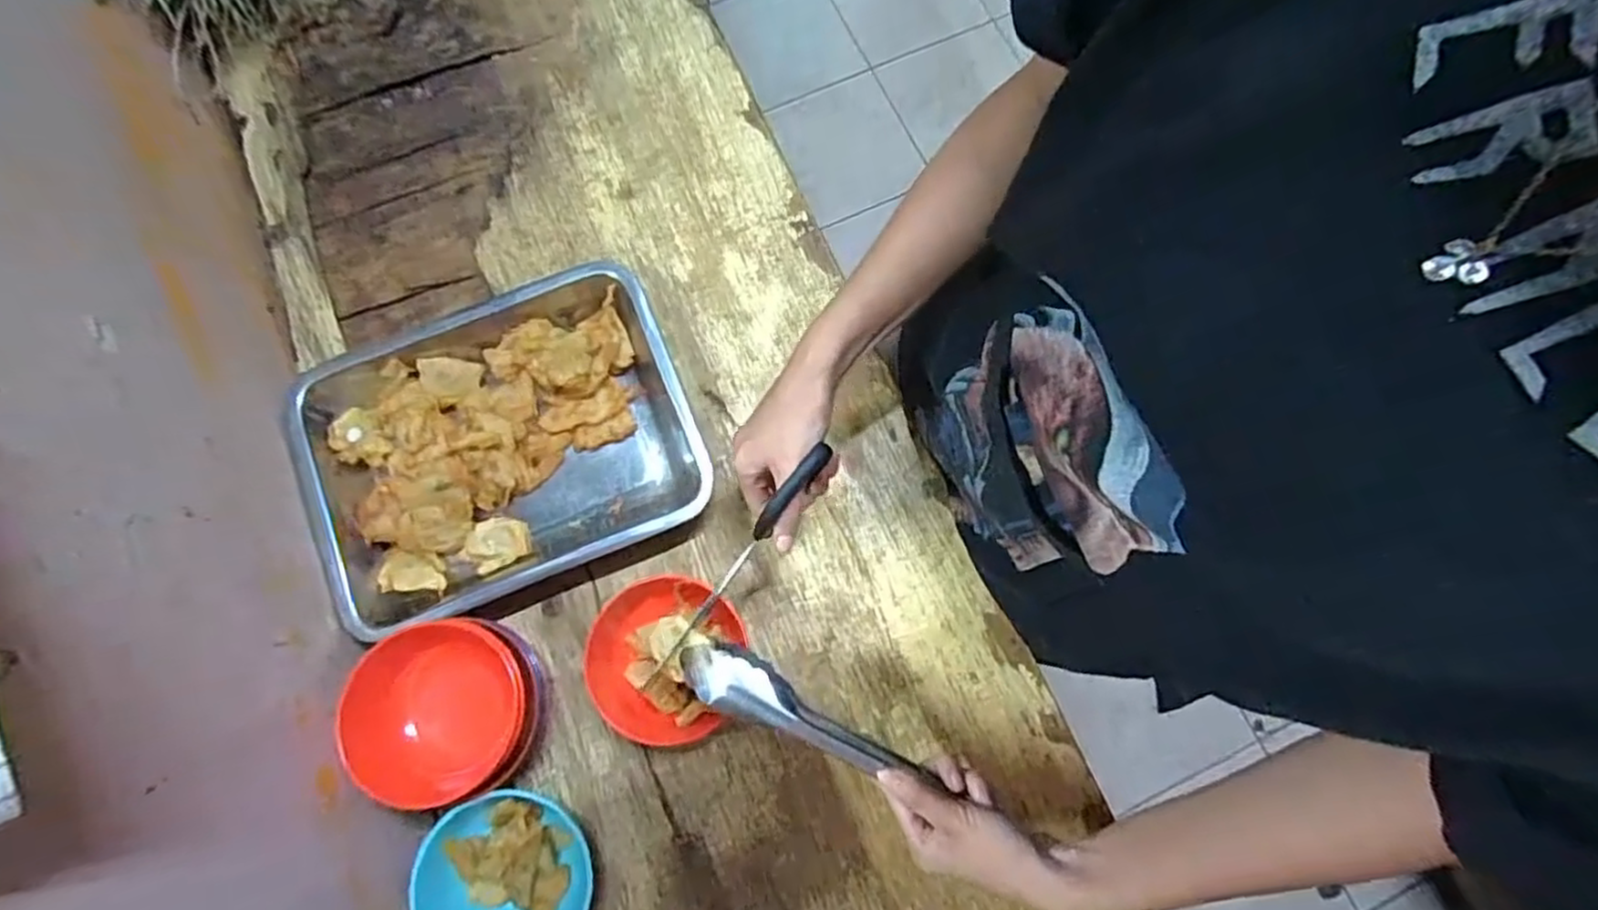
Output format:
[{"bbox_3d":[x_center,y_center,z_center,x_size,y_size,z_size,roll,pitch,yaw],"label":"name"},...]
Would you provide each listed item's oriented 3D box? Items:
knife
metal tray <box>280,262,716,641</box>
[{"bbox_3d":[-0.040,0.071,0.448,0.010,0.025,0.187,38,103,8],"label":"knife"},{"bbox_3d":[-0.229,-0.007,0.553,0.286,0.046,0.221,-22,78,-5],"label":"metal tray"}]

